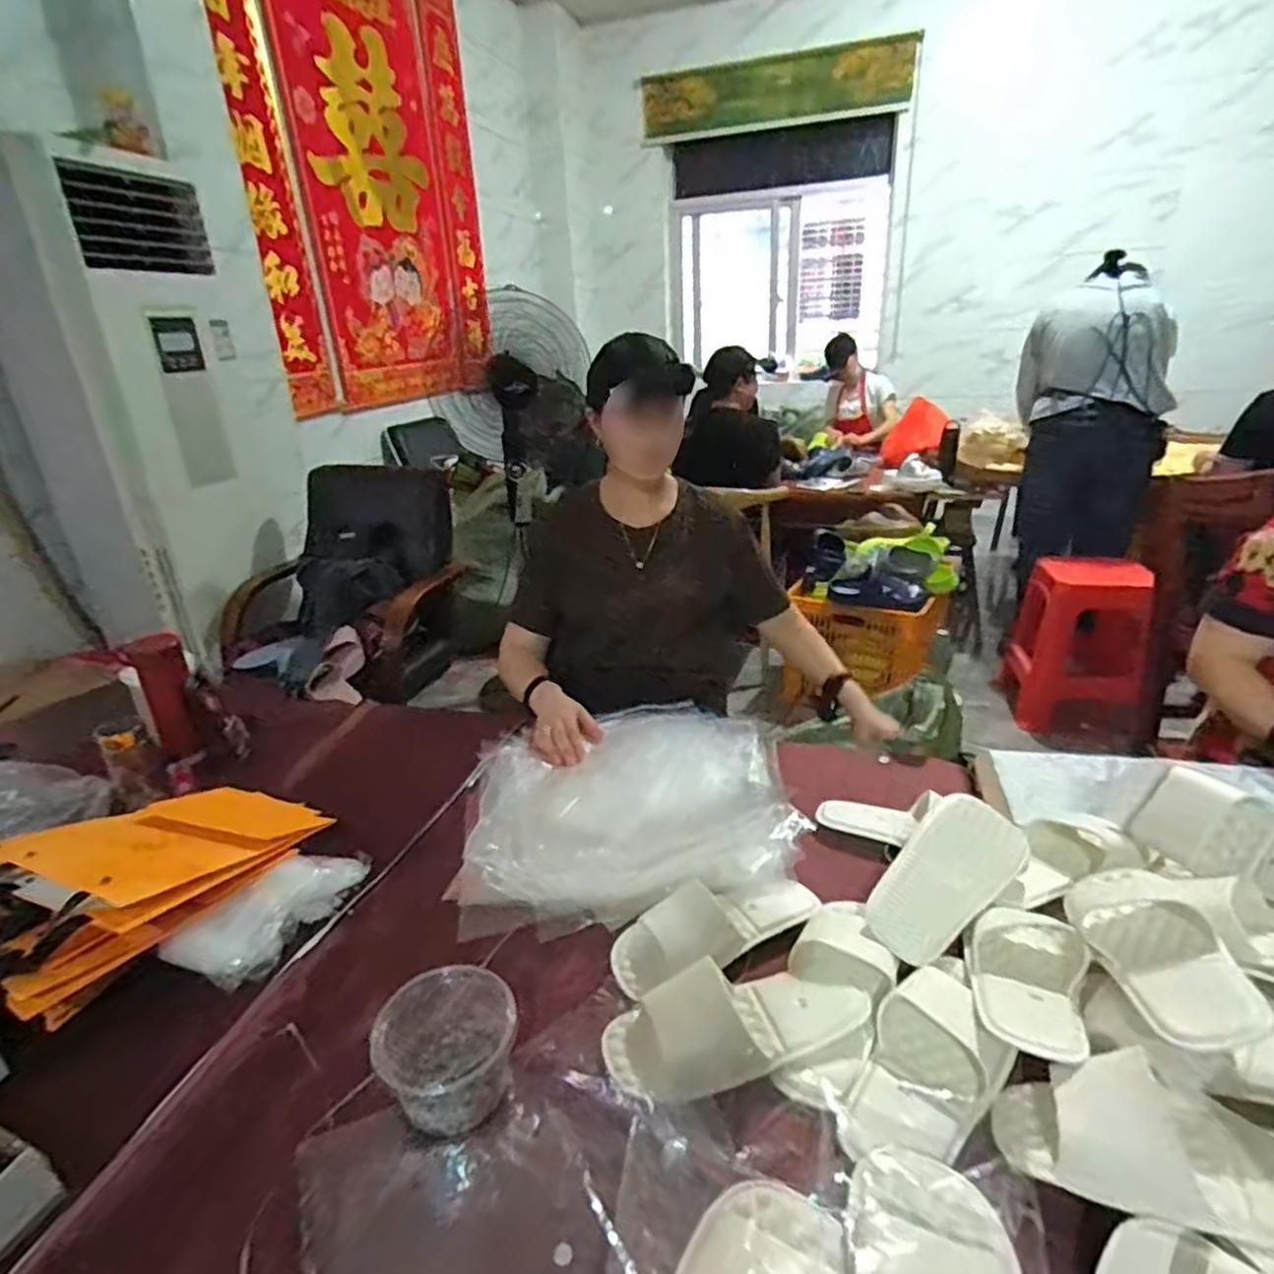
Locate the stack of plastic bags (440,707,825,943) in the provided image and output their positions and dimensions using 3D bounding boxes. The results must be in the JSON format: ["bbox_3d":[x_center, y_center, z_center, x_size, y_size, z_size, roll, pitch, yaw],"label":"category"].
[{"bbox_3d":[-0.013,0.194,0.940,0.420,0.062,0.424,-3,23,0],"label":"stack of plastic bags"}]

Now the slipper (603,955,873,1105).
[{"bbox_3d":[0.090,0.334,0.626,0.235,0.048,0.097,-8,23,-11],"label":"slipper"}]

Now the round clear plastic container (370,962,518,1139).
[{"bbox_3d":[-0.154,0.345,0.595,0.108,0.087,0.095,-17,27,-30],"label":"round clear plastic container"}]

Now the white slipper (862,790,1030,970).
[{"bbox_3d":[0.322,0.245,0.738,0.217,0.070,0.086,-22,30,-38],"label":"white slipper"}]

